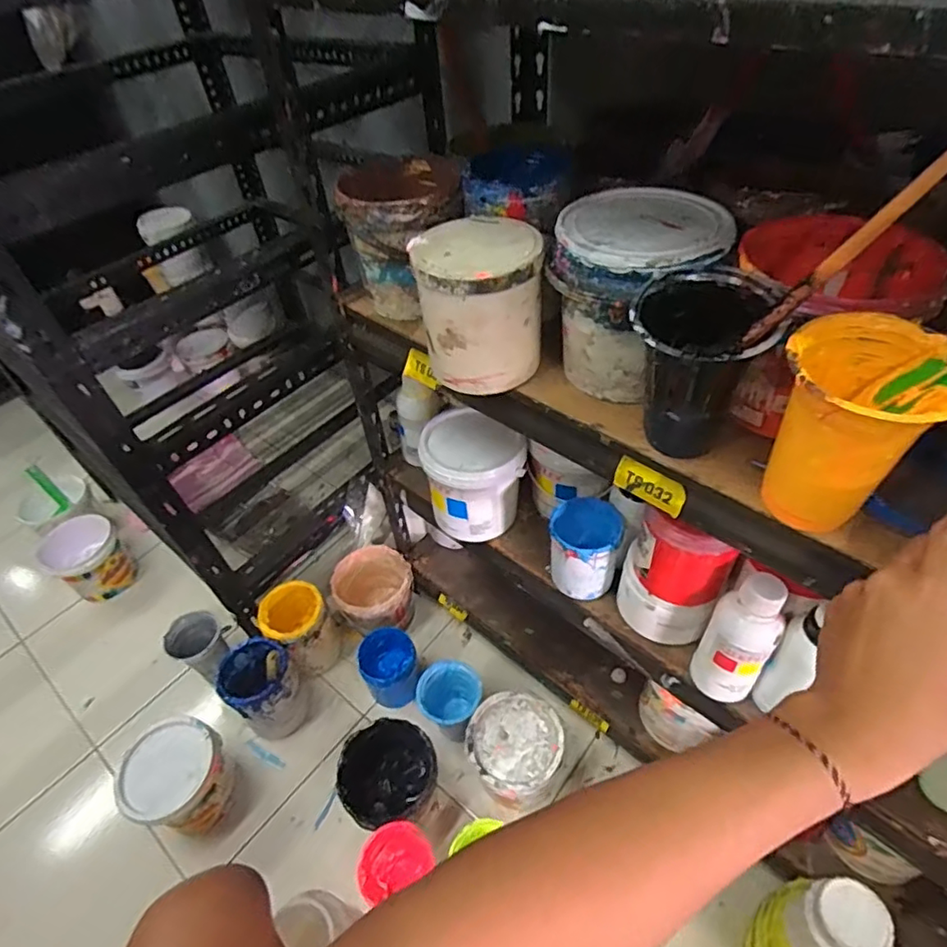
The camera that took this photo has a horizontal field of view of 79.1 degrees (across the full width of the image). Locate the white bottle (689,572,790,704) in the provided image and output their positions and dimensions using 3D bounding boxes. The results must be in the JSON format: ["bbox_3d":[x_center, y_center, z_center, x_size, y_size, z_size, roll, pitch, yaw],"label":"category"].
[{"bbox_3d":[0.247,0.154,0.534,0.057,0.146,0.054,28,55,28],"label":"white bottle"}]

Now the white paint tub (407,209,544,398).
[{"bbox_3d":[0.006,-0.139,0.478,0.104,0.113,0.090,-3,46,3],"label":"white paint tub"}]

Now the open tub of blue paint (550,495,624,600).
[{"bbox_3d":[0.124,0.080,0.639,0.078,0.091,0.081,1,46,6],"label":"open tub of blue paint"}]

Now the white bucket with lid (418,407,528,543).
[{"bbox_3d":[0.001,0.004,0.711,0.115,0.132,0.108,-3,46,3],"label":"white bucket with lid"}]

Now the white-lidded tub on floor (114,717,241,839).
[{"bbox_3d":[-0.404,0.429,0.808,0.114,0.162,0.118,-3,46,3],"label":"white-lidded tub on floor"}]

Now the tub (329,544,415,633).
[{"bbox_3d":[-0.171,0.213,1.000,0.131,0.136,0.139,-3,46,3],"label":"tub"}]

